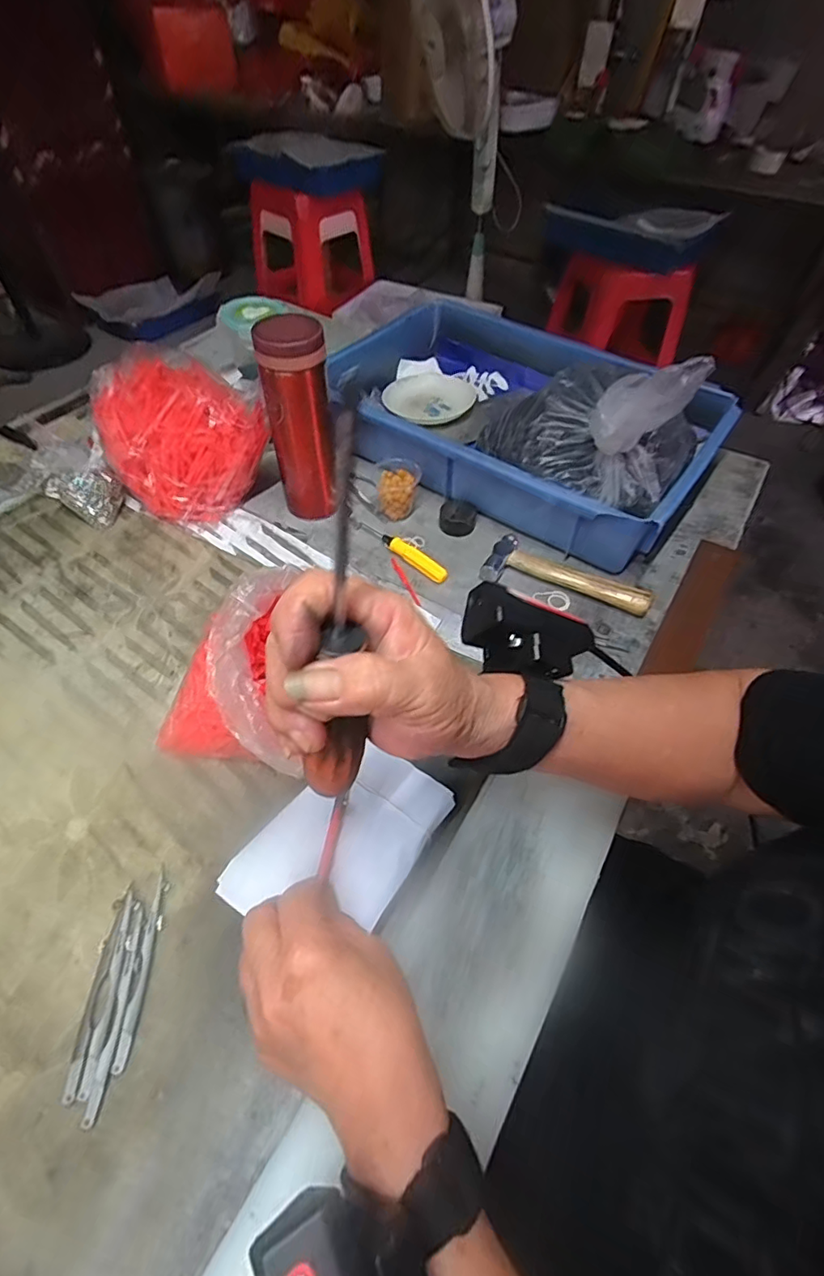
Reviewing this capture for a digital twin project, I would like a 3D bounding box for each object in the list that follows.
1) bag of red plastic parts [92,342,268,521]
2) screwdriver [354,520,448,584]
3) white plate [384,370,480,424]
[{"bbox_3d":[-0.243,-0.219,0.578,0.168,0.119,0.161,-14,54,-13],"label":"bag of red plastic parts"},{"bbox_3d":[-0.014,-0.093,0.552,0.123,0.014,0.016,35,58,22],"label":"screwdriver"},{"bbox_3d":[0.021,-0.314,0.716,0.112,0.019,0.116,1,52,-2],"label":"white plate"}]

